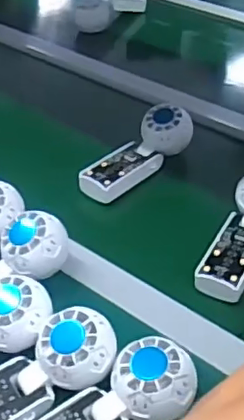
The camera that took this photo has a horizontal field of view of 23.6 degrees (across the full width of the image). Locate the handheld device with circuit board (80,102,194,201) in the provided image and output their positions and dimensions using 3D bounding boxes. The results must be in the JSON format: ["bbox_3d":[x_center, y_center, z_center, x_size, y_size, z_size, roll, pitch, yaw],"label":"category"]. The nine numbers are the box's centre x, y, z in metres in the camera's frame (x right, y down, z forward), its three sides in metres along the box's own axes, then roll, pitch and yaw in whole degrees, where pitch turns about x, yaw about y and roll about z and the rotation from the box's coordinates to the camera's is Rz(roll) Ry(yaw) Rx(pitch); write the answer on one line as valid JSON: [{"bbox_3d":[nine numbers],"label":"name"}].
[{"bbox_3d":[0.016,-0.072,0.703,0.166,0.054,0.055,-31,50,-33],"label":"handheld device with circuit board"}]

